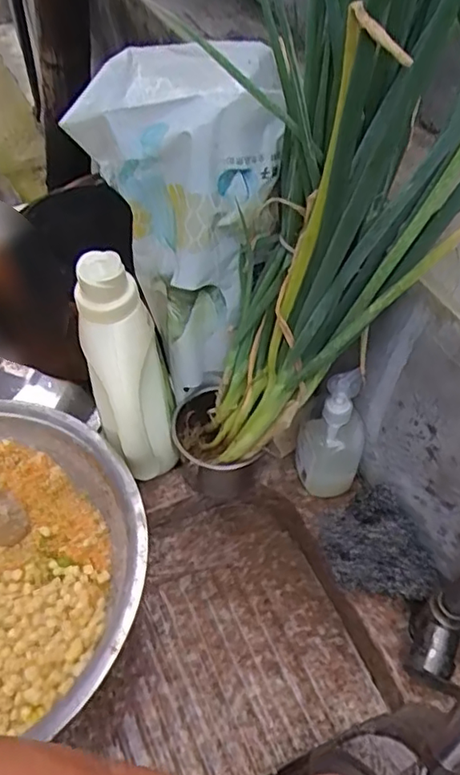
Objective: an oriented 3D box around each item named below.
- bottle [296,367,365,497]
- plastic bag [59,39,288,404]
[{"bbox_3d":[0.116,0.053,0.672,0.075,0.157,0.070,15,53,10],"label":"bottle"},{"bbox_3d":[-0.050,-0.156,0.598,0.179,0.319,0.138,-3,52,-4],"label":"plastic bag"}]

